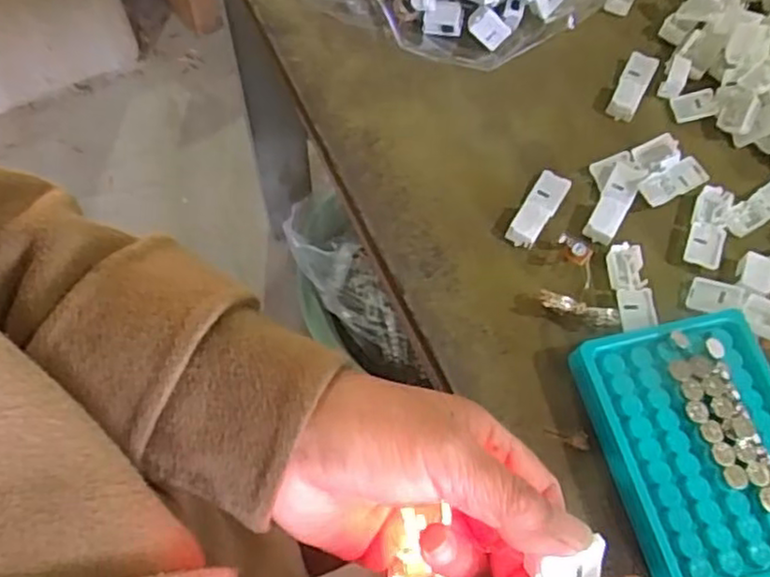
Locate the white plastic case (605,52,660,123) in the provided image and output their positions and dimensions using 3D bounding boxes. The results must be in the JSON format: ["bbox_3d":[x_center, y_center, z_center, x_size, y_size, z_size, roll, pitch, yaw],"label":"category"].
[{"bbox_3d":[0.165,-0.136,0.451,0.019,0.010,0.057,26,66,10],"label":"white plastic case"}]

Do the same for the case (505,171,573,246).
[{"bbox_3d":[0.093,-0.049,0.407,0.019,0.011,0.053,29,67,12],"label":"case"}]

